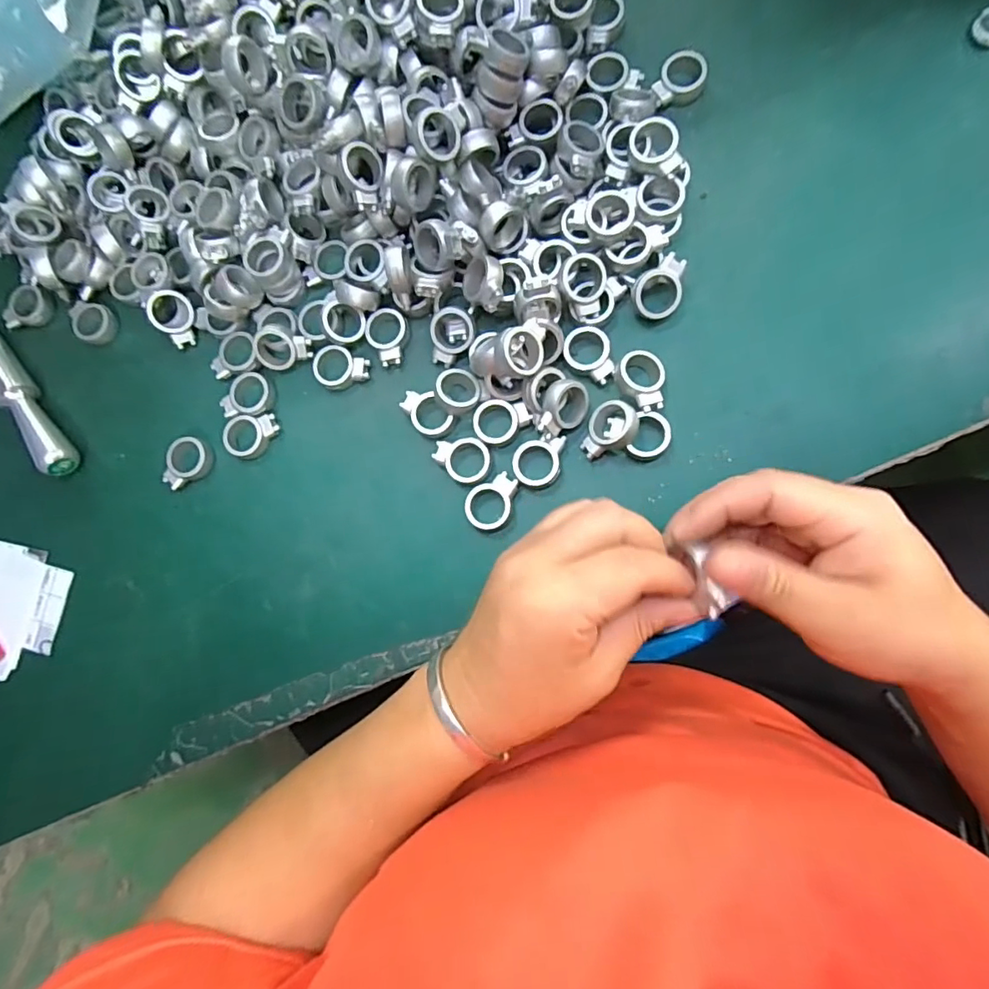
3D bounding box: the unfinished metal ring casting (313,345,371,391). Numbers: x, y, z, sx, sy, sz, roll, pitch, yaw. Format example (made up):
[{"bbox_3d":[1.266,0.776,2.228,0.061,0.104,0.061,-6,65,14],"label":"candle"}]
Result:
[{"bbox_3d":[-0.092,-0.076,0.323,0.033,0.008,0.026,2,85,9],"label":"unfinished metal ring casting"}]

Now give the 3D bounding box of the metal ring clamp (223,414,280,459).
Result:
[{"bbox_3d":[-0.149,-0.035,0.328,0.032,0.012,0.025,-6,84,8],"label":"metal ring clamp"}]

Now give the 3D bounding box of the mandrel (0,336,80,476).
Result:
[{"bbox_3d":[-0.339,-0.103,0.351,0.018,0.023,0.226,-41,80,3],"label":"mandrel"}]

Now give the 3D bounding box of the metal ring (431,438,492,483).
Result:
[{"bbox_3d":[-0.019,-0.020,0.305,0.033,0.004,0.026,16,87,10],"label":"metal ring"}]

